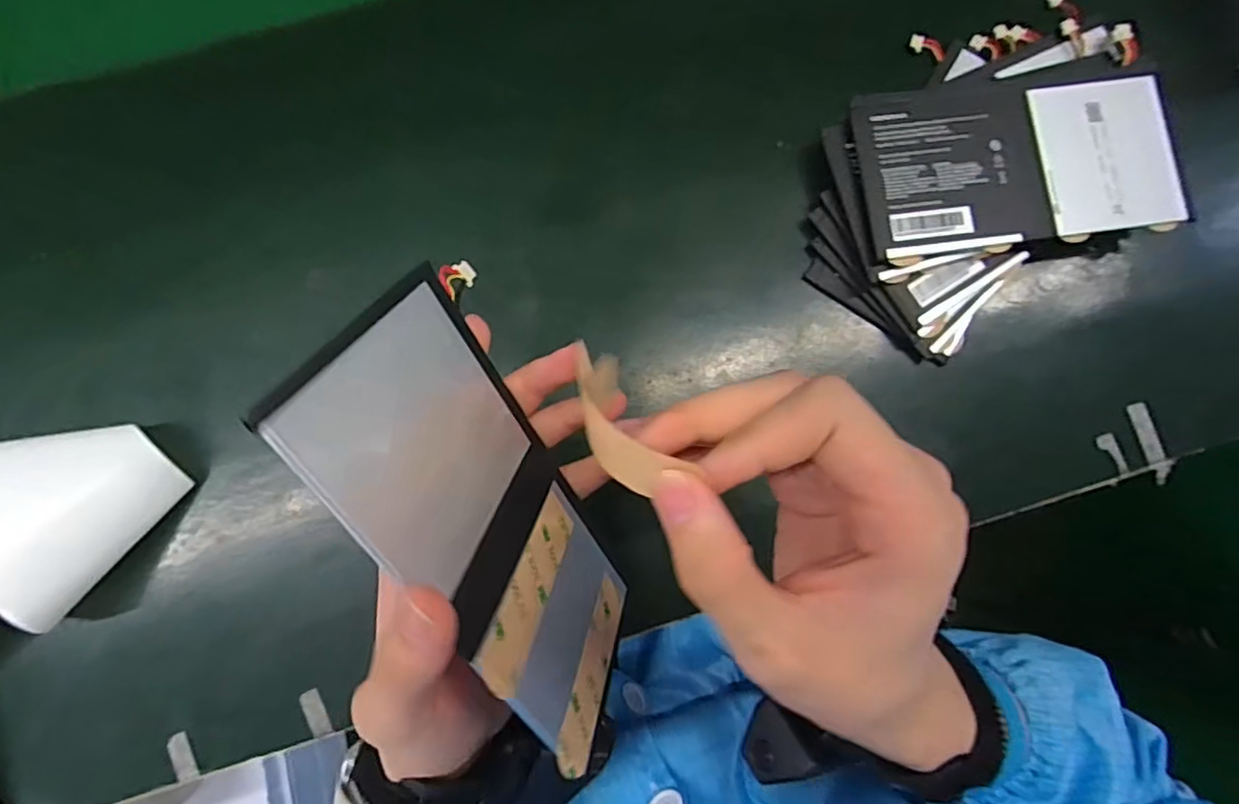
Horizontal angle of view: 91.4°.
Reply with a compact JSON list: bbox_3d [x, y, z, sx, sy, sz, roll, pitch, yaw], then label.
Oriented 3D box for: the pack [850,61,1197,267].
[{"bbox_3d":[0.210,-0.129,0.319,0.164,0.008,0.093,-8,84,-1],"label":"pack"}]

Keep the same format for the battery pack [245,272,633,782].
[{"bbox_3d":[-0.040,0.042,0.213,0.005,0.094,0.166,-15,120,24],"label":"battery pack"}]

